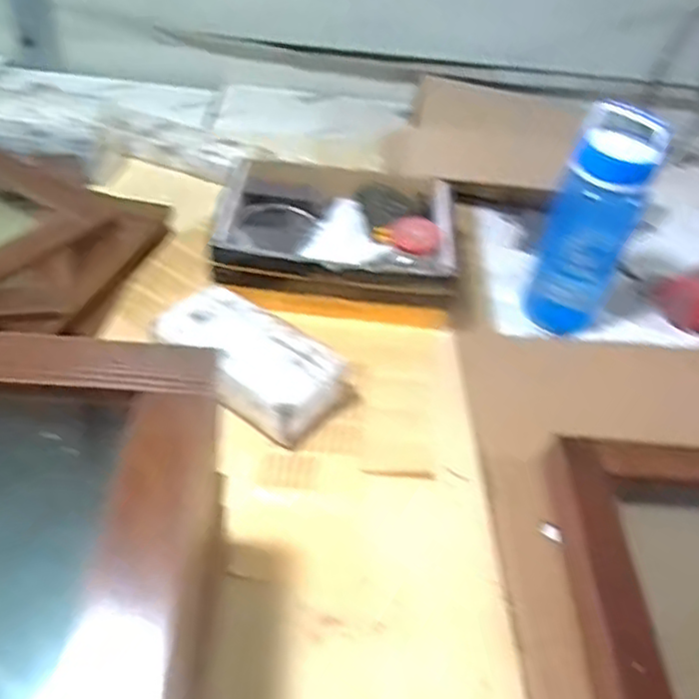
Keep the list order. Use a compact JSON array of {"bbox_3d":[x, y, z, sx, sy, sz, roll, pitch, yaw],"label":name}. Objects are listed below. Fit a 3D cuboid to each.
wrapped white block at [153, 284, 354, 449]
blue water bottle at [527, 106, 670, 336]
[{"bbox_3d":[-0.114,0.008,0.778,0.212,0.054,0.118,30,47,22],"label":"wrapped white block"},{"bbox_3d":[0.296,-0.139,0.873,0.092,0.302,0.067,27,46,19],"label":"blue water bottle"}]

